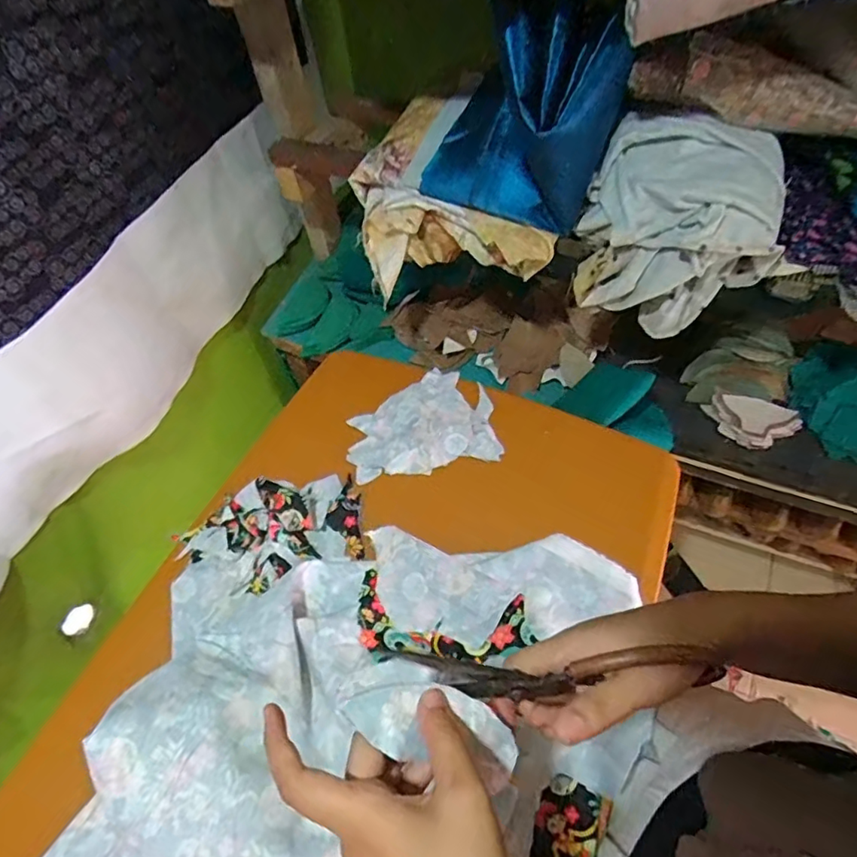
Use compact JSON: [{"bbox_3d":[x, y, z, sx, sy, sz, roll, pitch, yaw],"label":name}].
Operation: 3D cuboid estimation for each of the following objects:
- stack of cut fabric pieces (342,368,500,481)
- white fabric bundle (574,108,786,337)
[{"bbox_3d":[-0.010,-0.009,0.682,0.174,0.012,0.137,-9,55,-1],"label":"stack of cut fabric pieces"},{"bbox_3d":[0.265,-0.215,0.591,0.189,0.163,0.131,18,59,17],"label":"white fabric bundle"}]

